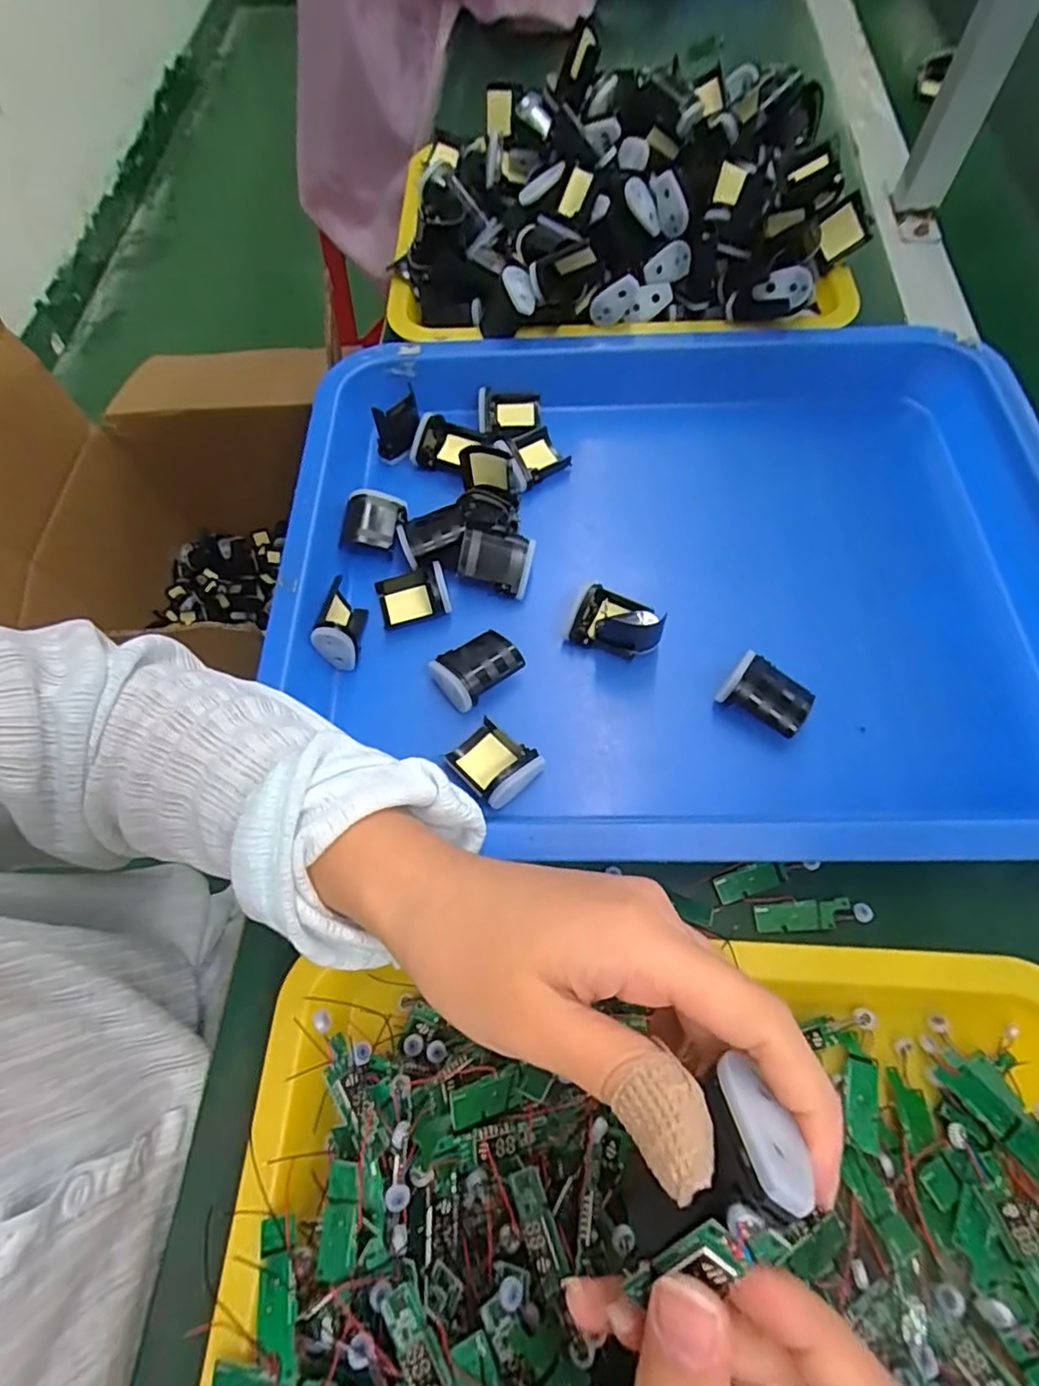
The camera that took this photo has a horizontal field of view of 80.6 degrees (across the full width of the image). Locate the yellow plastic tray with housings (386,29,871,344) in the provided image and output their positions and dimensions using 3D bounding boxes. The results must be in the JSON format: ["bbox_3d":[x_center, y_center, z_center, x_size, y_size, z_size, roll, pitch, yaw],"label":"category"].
[{"bbox_3d":[0.073,-0.343,0.439,0.322,0.104,0.198,-1,65,2],"label":"yellow plastic tray with housings"}]

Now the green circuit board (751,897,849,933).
[{"bbox_3d":[0.131,0.104,0.285,0.043,0.005,0.013,-4,65,1],"label":"green circuit board"}]

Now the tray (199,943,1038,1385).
[{"bbox_3d":[0.070,0.224,0.202,0.351,0.041,0.261,1,65,4],"label":"tray"}]

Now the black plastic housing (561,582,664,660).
[{"bbox_3d":[0.054,-0.042,0.338,0.050,0.031,0.032,14,67,10],"label":"black plastic housing"}]

